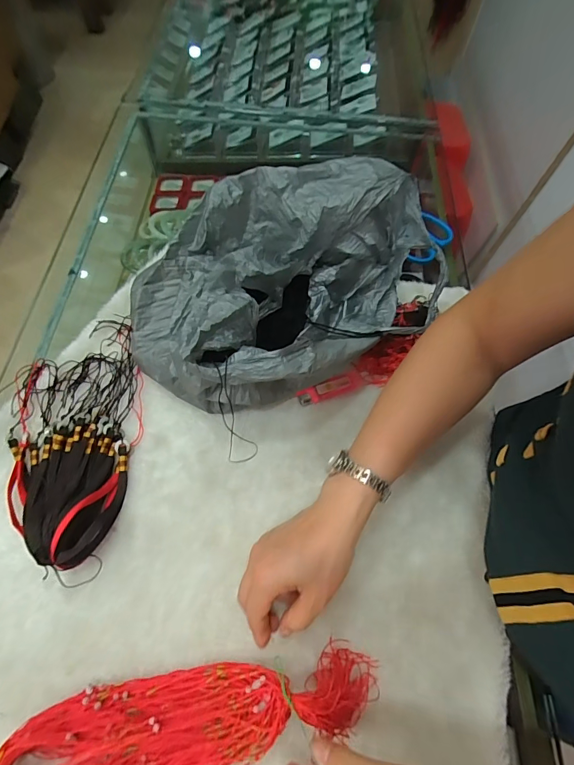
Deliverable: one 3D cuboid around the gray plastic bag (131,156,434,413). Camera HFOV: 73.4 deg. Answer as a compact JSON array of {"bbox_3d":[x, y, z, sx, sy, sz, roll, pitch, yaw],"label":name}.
[{"bbox_3d":[-0.005,-0.104,0.406,0.323,0.122,0.213,-25,68,-15],"label":"gray plastic bag"}]

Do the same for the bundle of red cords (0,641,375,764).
[{"bbox_3d":[-0.068,0.270,0.301,0.283,0.042,0.075,-8,65,-8],"label":"bundle of red cords"}]

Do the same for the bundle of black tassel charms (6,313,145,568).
[{"bbox_3d":[-0.226,0.049,0.405,0.126,0.035,0.257,-8,65,-7],"label":"bundle of black tassel charms"}]

